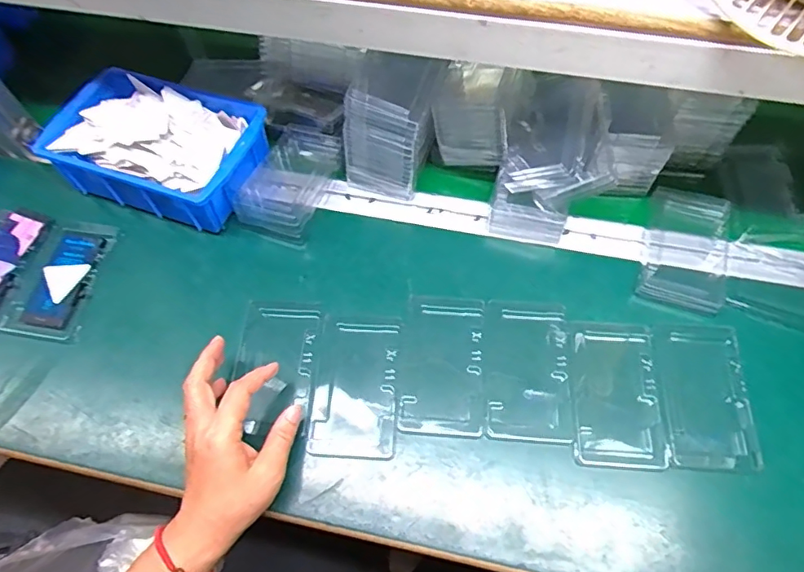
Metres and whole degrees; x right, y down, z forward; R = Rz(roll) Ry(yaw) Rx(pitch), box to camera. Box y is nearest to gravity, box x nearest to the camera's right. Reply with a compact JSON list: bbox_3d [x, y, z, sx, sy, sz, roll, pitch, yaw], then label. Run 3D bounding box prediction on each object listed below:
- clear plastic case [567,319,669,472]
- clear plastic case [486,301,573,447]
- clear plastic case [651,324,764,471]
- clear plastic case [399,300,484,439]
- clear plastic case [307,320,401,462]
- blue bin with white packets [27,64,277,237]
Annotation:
[{"bbox_3d":[0.187,0.094,0.466,0.077,0.016,0.121,2,62,2],"label":"clear plastic case"},{"bbox_3d":[0.113,0.072,0.474,0.071,0.012,0.126,3,62,3],"label":"clear plastic case"},{"bbox_3d":[0.265,0.094,0.462,0.074,0.018,0.123,1,62,2],"label":"clear plastic case"},{"bbox_3d":[0.037,0.068,0.479,0.075,0.011,0.126,2,62,2],"label":"clear plastic case"},{"bbox_3d":[-0.041,0.087,0.473,0.074,0.014,0.124,2,62,2],"label":"clear plastic case"},{"bbox_3d":[-0.253,-0.150,0.559,0.203,0.069,0.141,20,68,10],"label":"blue bin with white packets"}]

